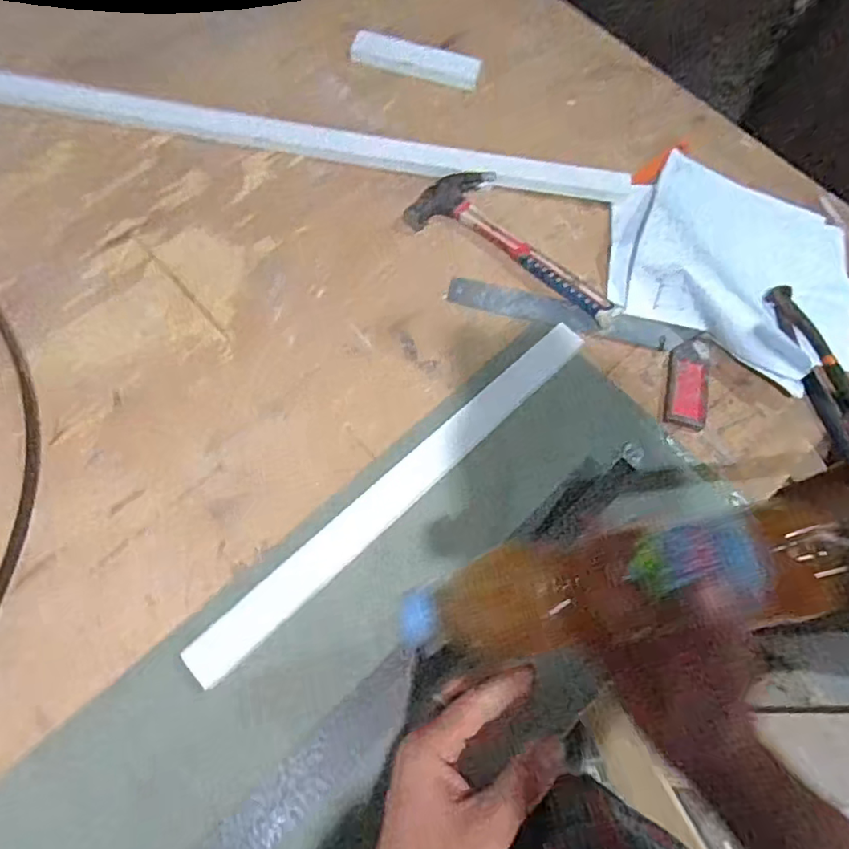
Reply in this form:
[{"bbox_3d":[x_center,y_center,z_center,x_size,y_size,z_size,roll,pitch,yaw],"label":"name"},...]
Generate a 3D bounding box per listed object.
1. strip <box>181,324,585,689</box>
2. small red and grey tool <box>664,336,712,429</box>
[{"bbox_3d":[-0.024,0.056,0.578,0.489,0.014,0.046,-41,63,-16],"label":"strip"},{"bbox_3d":[0.291,-0.047,0.642,0.042,0.007,0.108,13,69,3],"label":"small red and grey tool"}]

